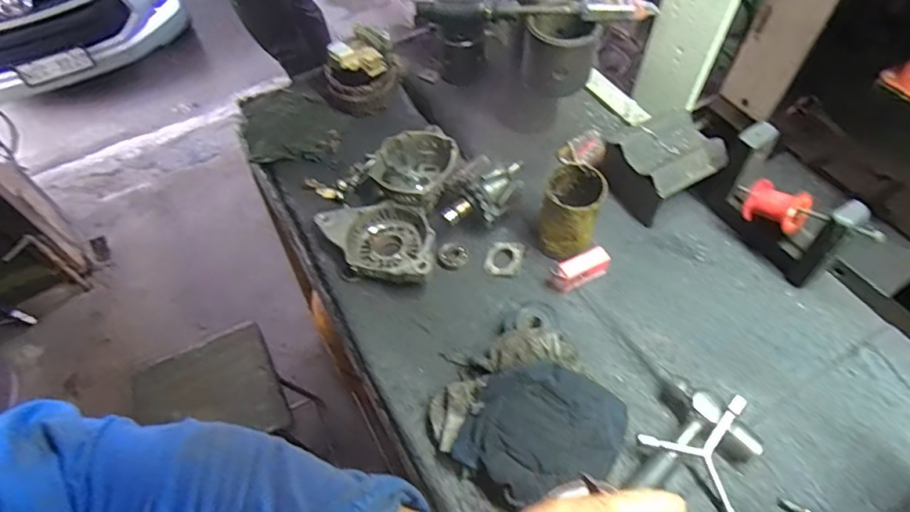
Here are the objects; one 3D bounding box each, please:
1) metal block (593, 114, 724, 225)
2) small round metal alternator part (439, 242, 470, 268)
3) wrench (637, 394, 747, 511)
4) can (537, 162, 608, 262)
[{"bbox_3d":[0.282,-0.124,0.746,0.125,0.090,0.118,-24,59,-14],"label":"metal block"},{"bbox_3d":[-0.001,-0.002,0.732,0.040,0.013,0.034,-5,56,-2],"label":"small round metal alternator part"},{"bbox_3d":[0.263,0.187,0.551,0.106,0.013,0.096,-43,77,-11],"label":"wrench"},{"bbox_3d":[0.149,-0.054,0.697,0.075,0.112,0.082,16,58,12],"label":"can"}]

